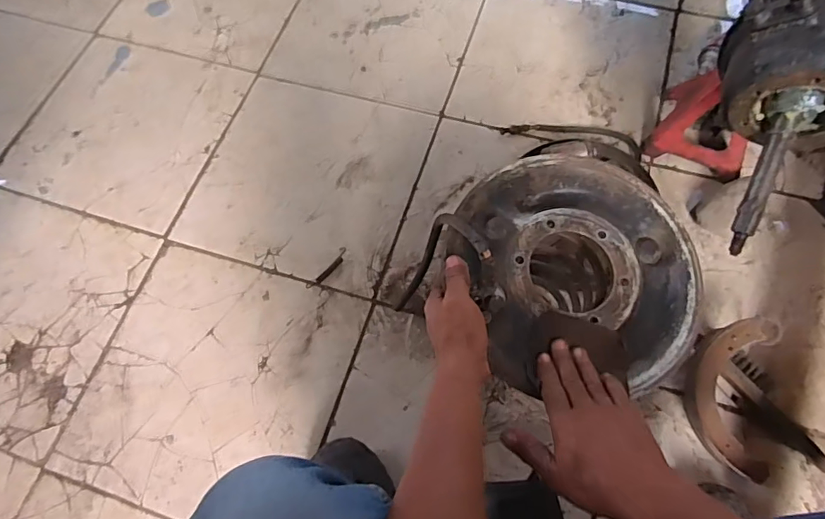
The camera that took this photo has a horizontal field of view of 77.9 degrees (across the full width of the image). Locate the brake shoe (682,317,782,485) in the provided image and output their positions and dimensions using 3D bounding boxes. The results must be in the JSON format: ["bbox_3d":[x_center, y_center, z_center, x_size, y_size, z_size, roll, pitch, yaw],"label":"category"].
[{"bbox_3d":[0.468,0.197,0.766,0.114,0.067,0.228,13,68,8],"label":"brake shoe"}]

